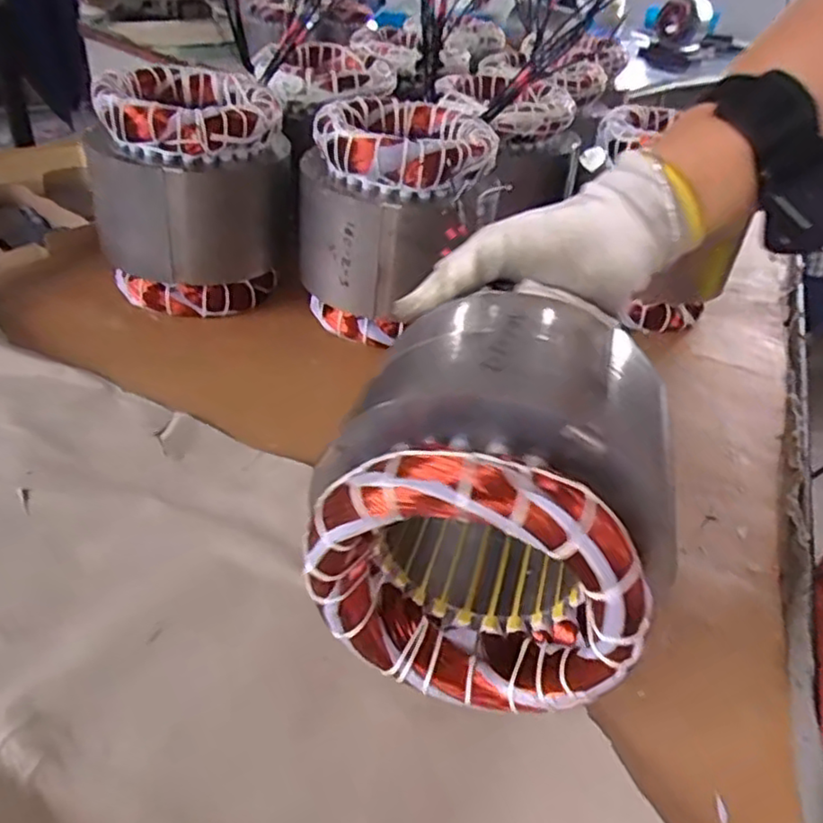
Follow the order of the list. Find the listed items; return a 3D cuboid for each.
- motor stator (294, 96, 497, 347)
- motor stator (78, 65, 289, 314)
[{"bbox_3d":[-0.020,-0.151,0.534,0.130,0.151,0.146,2,37,-7],"label":"motor stator"},{"bbox_3d":[-0.179,-0.178,0.548,0.144,0.154,0.128,-18,44,-30],"label":"motor stator"}]

